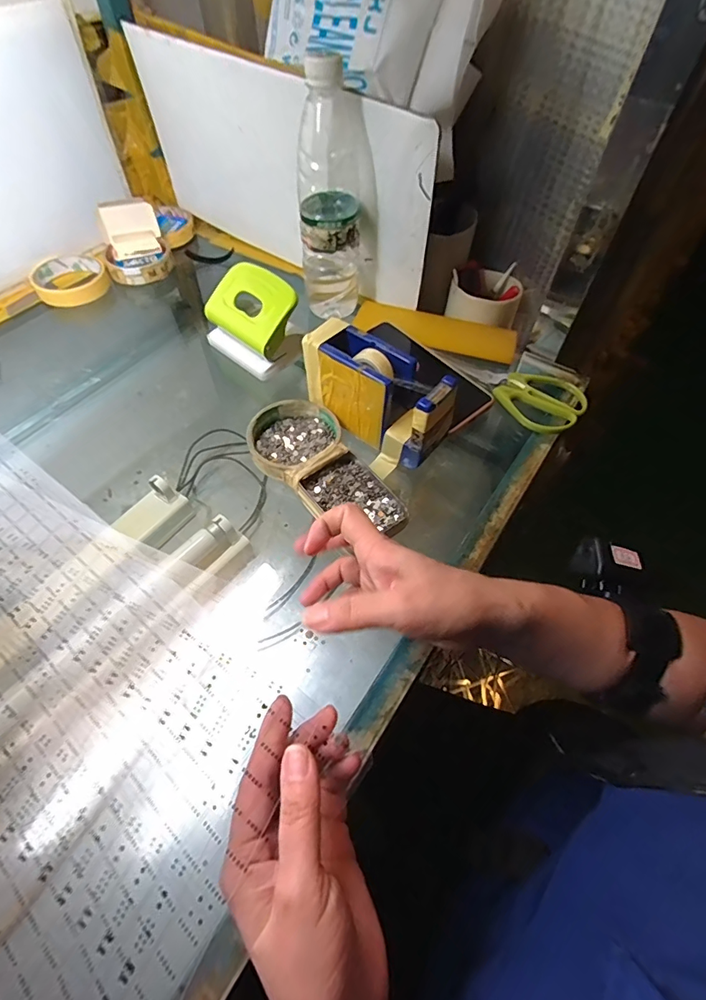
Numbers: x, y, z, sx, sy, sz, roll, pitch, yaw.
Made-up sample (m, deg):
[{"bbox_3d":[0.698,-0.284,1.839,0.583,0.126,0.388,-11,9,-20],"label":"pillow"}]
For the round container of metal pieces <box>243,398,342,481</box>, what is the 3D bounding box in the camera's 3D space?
[{"bbox_3d":[-0.053,-0.054,0.420,0.082,0.020,0.083,1,56,-1],"label":"round container of metal pieces"}]

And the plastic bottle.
[{"bbox_3d":[-0.015,-0.307,0.481,0.077,0.220,0.081,-1,55,0],"label":"plastic bottle"}]

